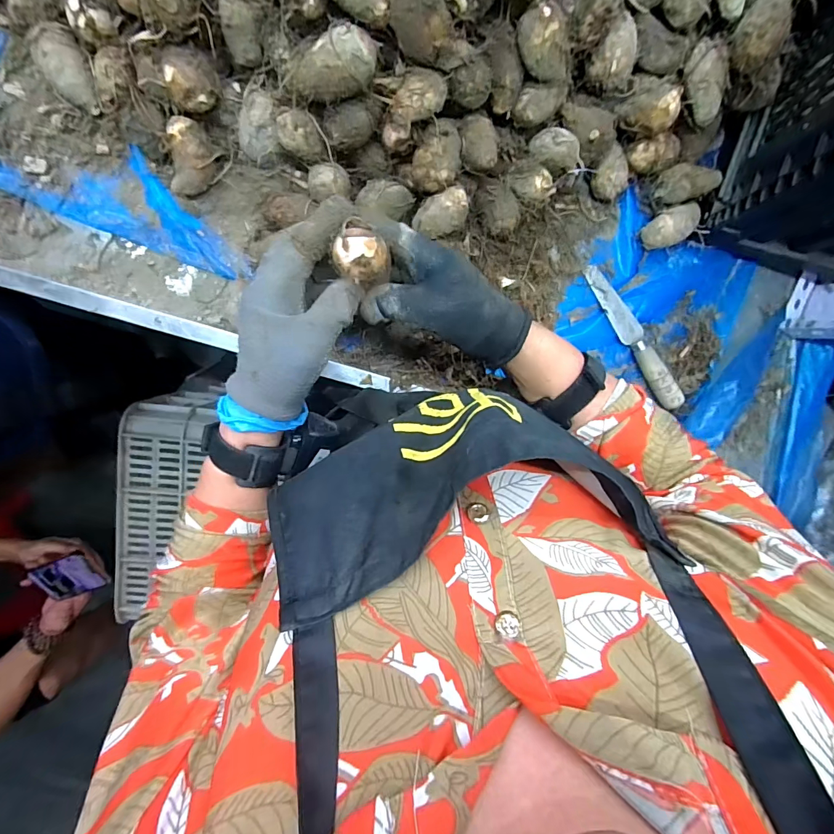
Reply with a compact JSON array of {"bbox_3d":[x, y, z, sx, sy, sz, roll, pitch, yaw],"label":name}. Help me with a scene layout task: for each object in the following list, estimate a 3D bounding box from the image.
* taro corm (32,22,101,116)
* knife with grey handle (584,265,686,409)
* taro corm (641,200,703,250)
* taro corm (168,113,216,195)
[{"bbox_3d":[-0.321,-0.320,0.384,0.041,0.036,0.065,-24,98,-5],"label":"taro corm"},{"bbox_3d":[0.263,-0.097,0.492,0.026,0.018,0.195,-34,99,-4],"label":"knife with grey handle"},{"bbox_3d":[0.290,-0.217,0.475,0.065,0.033,0.037,-24,98,-5],"label":"taro corm"},{"bbox_3d":[-0.219,-0.251,0.405,0.041,0.034,0.057,12,93,-9],"label":"taro corm"}]

